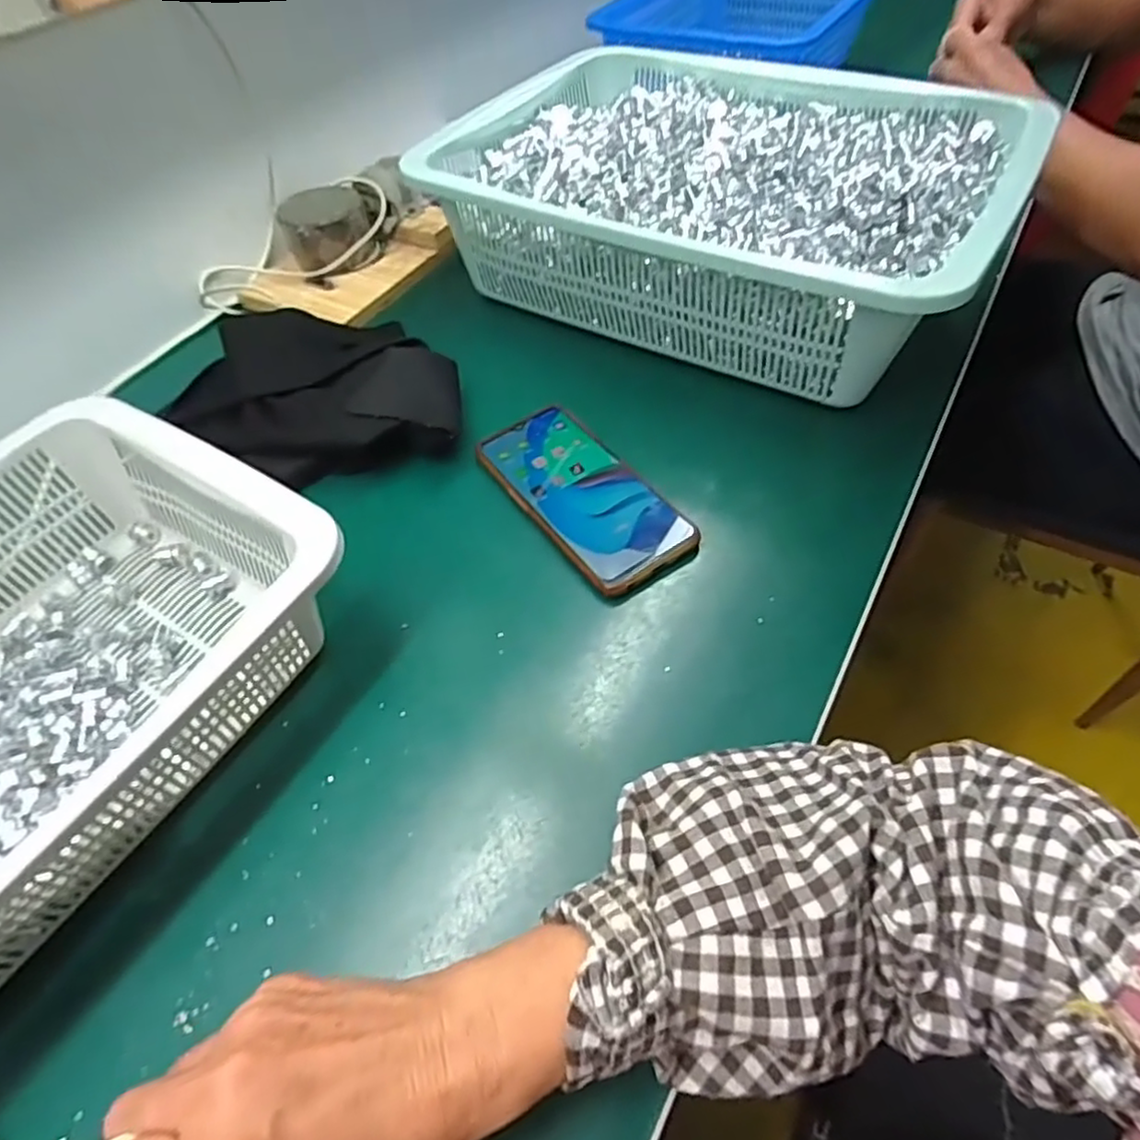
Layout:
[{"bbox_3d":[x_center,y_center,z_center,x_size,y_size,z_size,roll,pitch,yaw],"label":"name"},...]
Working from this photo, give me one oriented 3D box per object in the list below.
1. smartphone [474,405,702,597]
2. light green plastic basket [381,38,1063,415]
[{"bbox_3d":[0.008,-0.052,0.450,0.075,0.013,0.162,-30,56,-17],"label":"smartphone"},{"bbox_3d":[0.130,-0.320,0.574,0.425,0.108,0.343,25,59,22],"label":"light green plastic basket"}]

